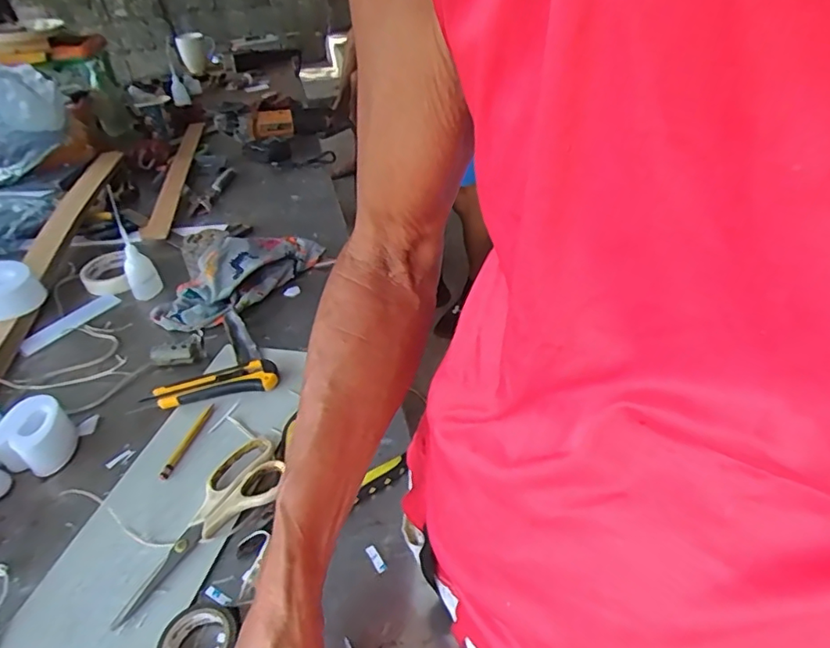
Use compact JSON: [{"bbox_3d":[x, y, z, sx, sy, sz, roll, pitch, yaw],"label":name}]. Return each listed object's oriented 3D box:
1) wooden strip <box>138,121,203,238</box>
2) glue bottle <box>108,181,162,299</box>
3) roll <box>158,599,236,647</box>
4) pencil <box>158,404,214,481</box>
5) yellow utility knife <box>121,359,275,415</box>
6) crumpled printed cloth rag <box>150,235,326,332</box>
[{"bbox_3d":[-0.503,-0.326,1.162,0.044,0.015,0.586,-10,38,-7],"label":"wooden strip"},{"bbox_3d":[-0.396,-0.106,0.764,0.042,0.148,0.030,-23,41,-22],"label":"glue bottle"},{"bbox_3d":[-0.162,0.234,0.407,0.061,0.022,0.055,24,46,31],"label":"roll"},{"bbox_3d":[-0.237,0.121,0.571,0.012,0.008,0.097,5,39,12],"label":"pencil"},{"bbox_3d":[-0.231,0.075,0.616,0.151,0.024,0.039,-13,39,-11],"label":"yellow utility knife"},{"bbox_3d":[-0.248,-0.075,0.779,0.088,0.070,0.247,24,46,32],"label":"crumpled printed cloth rag"}]

